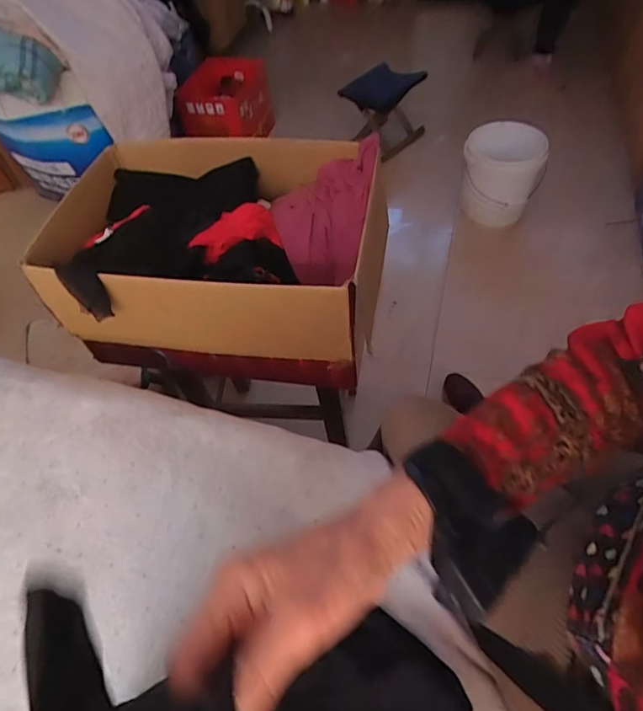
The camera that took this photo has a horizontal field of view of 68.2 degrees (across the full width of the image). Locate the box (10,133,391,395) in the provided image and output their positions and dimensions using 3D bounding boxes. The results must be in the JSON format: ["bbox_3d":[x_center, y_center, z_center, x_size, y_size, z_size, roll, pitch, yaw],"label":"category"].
[{"bbox_3d":[-0.154,-0.168,0.809,0.504,0.217,0.374,1,53,7],"label":"box"}]

